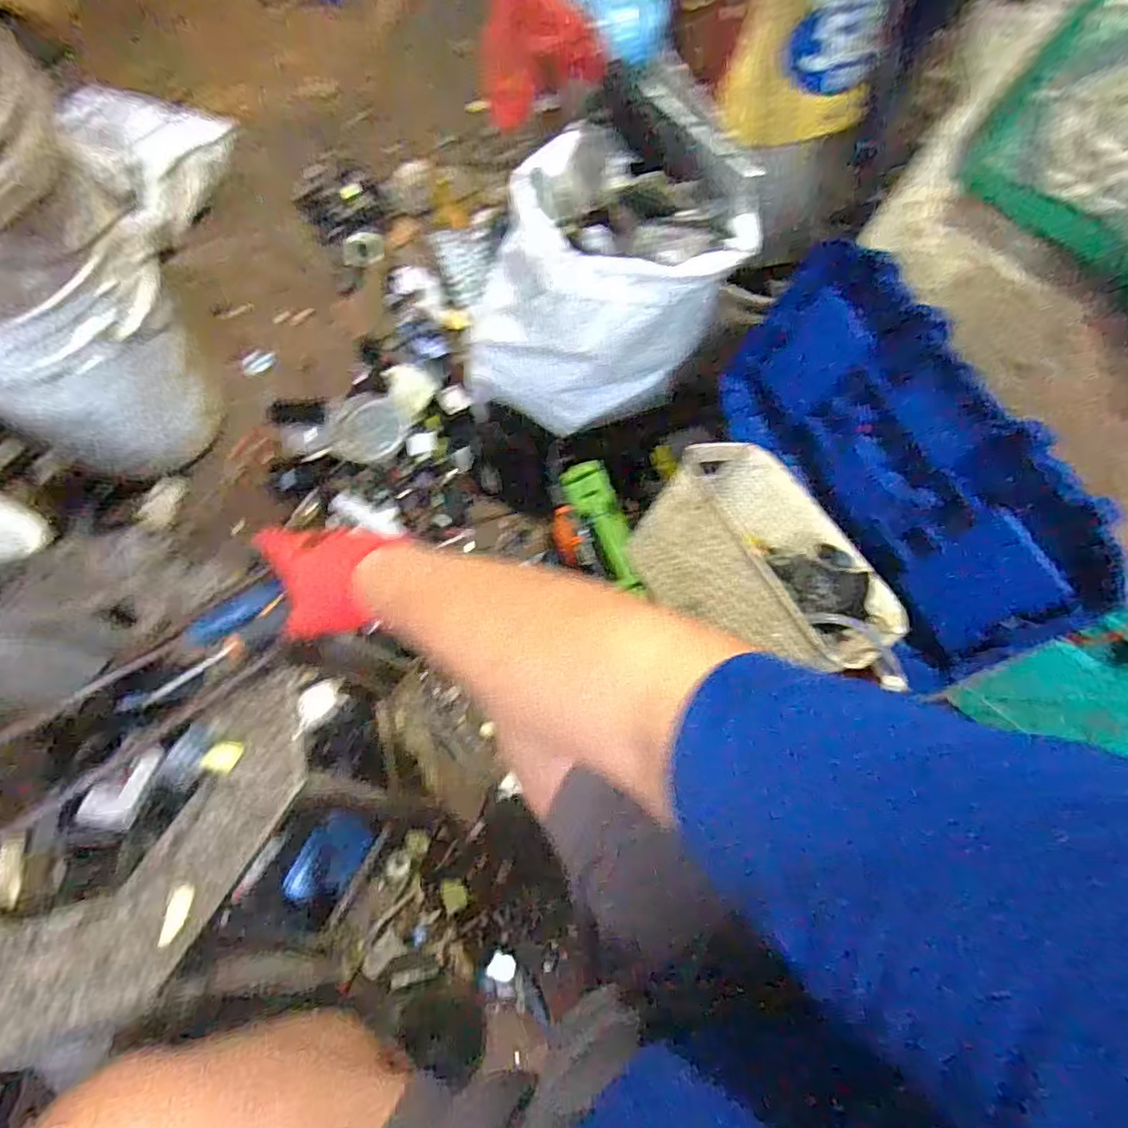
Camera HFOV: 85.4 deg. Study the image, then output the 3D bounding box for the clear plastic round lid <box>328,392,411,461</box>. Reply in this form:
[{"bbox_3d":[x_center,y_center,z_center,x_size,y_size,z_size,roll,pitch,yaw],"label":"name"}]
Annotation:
[{"bbox_3d":[-0.336,-0.231,1.037,0.126,0.028,0.130,1,65,-3],"label":"clear plastic round lid"}]

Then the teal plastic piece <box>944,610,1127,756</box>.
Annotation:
[{"bbox_3d":[0.614,0.163,0.707,0.174,0.233,0.024,51,40,8],"label":"teal plastic piece"}]

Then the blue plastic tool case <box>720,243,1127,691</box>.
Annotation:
[{"bbox_3d":[0.355,-0.111,0.708,0.080,0.311,0.491,-14,67,-24],"label":"blue plastic tool case"}]

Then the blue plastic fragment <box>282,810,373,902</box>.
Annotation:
[{"bbox_3d":[-0.291,0.364,0.759,0.071,0.013,0.105,27,67,9],"label":"blue plastic fragment"}]

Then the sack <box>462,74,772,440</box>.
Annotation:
[{"bbox_3d":[0.064,-0.347,0.766,0.255,0.289,0.266,31,67,11],"label":"sack"}]

